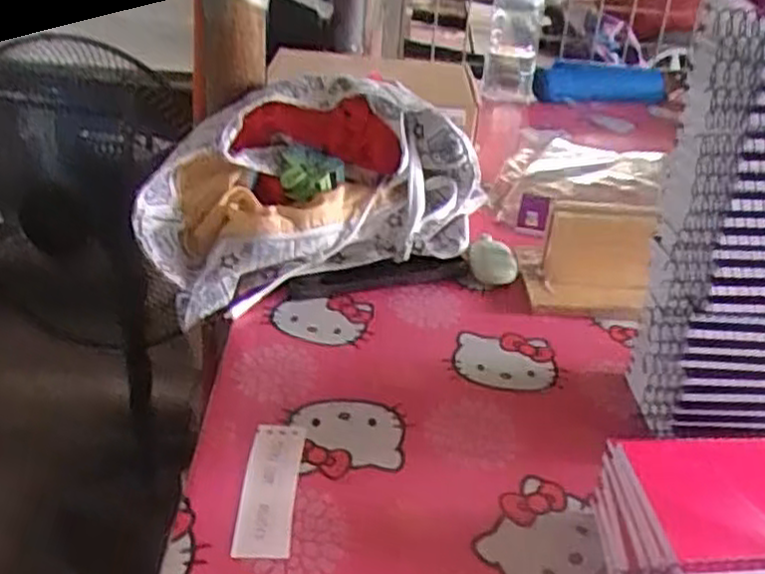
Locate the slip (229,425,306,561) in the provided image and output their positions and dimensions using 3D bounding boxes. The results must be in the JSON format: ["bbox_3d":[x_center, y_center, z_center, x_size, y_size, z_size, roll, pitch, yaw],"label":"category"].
[{"bbox_3d":[-0.069,0.123,0.461,0.033,0.006,0.103,-2,32,2],"label":"slip"}]

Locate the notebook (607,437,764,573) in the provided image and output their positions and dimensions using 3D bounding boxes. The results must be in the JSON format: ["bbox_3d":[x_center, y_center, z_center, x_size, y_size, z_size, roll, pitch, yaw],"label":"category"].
[{"bbox_3d":[0.195,0.108,0.378,0.135,0.017,0.079,3,31,-4],"label":"notebook"}]

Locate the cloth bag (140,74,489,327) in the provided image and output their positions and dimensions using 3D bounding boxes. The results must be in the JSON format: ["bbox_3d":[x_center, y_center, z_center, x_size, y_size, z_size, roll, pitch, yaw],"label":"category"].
[{"bbox_3d":[-0.064,-0.096,0.679,0.299,0.145,0.158,-10,34,-24],"label":"cloth bag"}]

